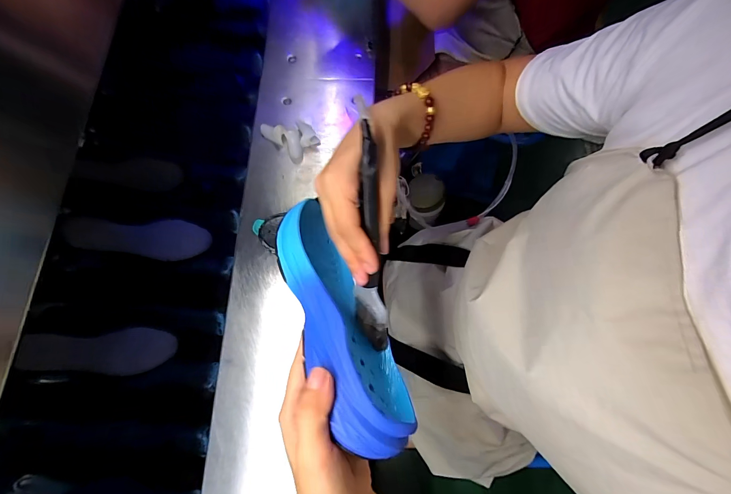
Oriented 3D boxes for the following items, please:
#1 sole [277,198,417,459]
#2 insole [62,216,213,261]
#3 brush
[{"bbox_3d":[-0.024,0.047,0.265,0.054,0.067,0.217,-24,61,-5],"label":"sole"},{"bbox_3d":[-0.395,-0.018,0.574,0.211,0.012,0.072,6,77,-24],"label":"insole"},{"bbox_3d":[0.003,-0.011,0.249,0.026,0.024,0.189,-1,108,2],"label":"brush"}]

